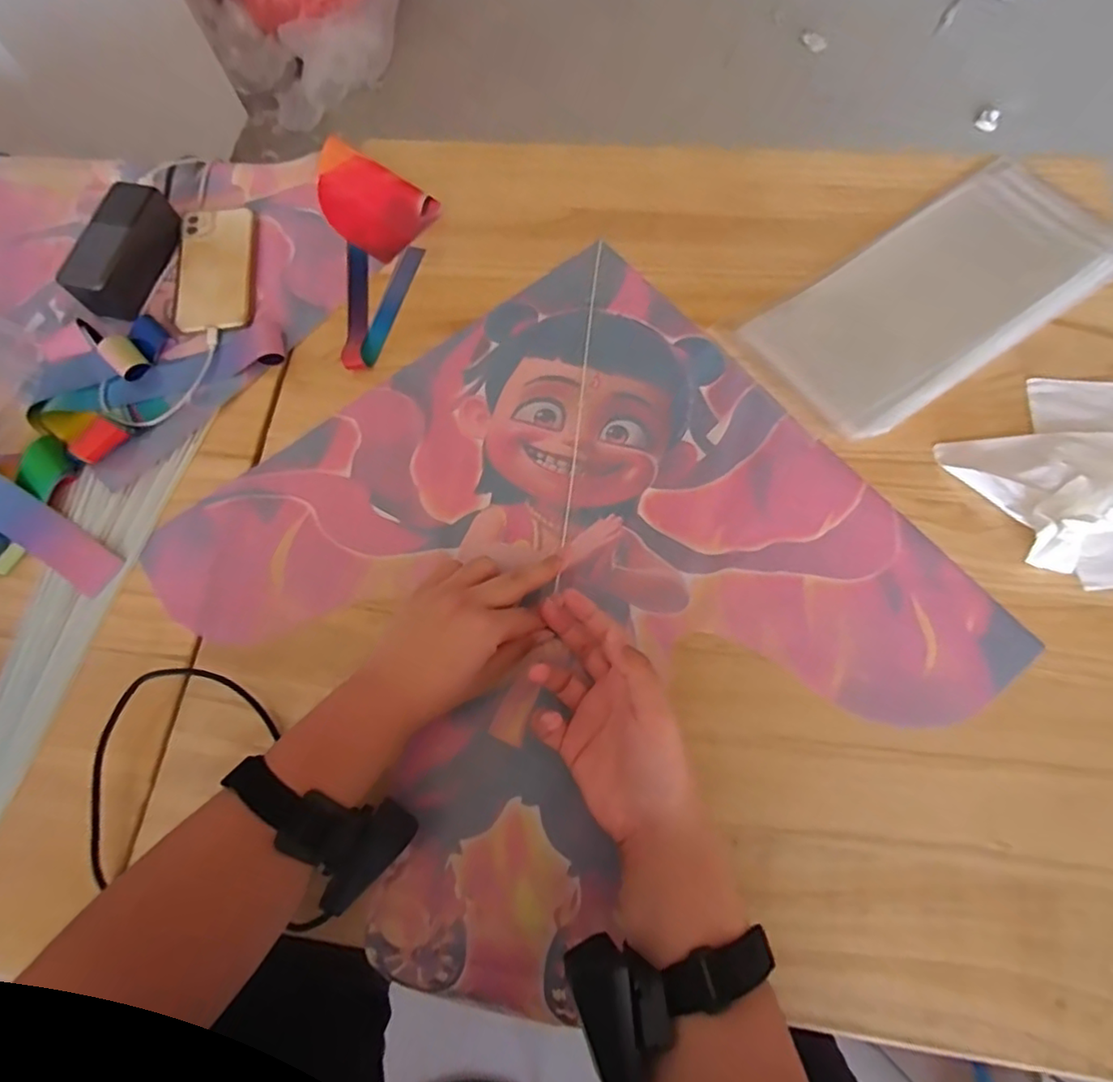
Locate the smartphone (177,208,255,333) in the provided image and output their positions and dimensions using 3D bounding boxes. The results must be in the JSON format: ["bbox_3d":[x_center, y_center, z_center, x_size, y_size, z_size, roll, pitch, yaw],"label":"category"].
[{"bbox_3d":[-0.354,-0.284,0.624,0.077,0.015,0.154,-8,70,2],"label":"smartphone"}]

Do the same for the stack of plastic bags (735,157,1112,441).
[{"bbox_3d":[0.353,-0.229,0.559,0.338,0.016,0.159,-35,72,-5],"label":"stack of plastic bags"}]

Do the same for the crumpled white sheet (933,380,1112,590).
[{"bbox_3d":[0.464,-0.056,0.495,0.229,0.034,0.191,-25,70,-4],"label":"crumpled white sheet"}]

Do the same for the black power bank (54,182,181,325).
[{"bbox_3d":[-0.446,-0.296,0.618,0.058,0.054,0.136,14,72,10],"label":"black power bank"}]

